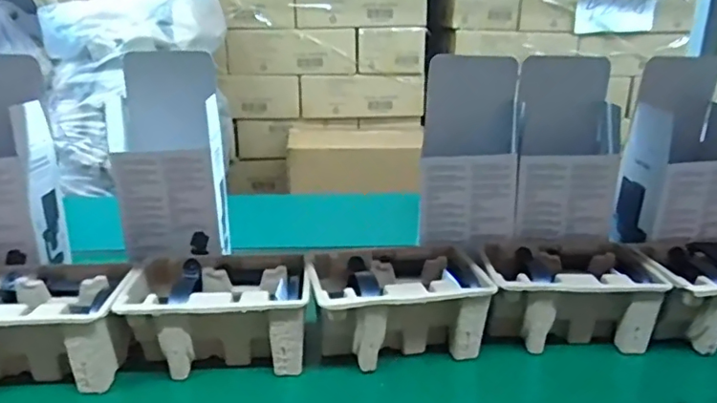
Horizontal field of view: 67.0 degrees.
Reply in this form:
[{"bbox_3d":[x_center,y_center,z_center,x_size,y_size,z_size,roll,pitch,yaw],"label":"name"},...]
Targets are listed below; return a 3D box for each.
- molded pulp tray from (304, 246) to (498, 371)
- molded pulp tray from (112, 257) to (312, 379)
[{"bbox_3d":[0.048,0.141,0.722,0.229,0.106,0.143,-3,18,-15],"label":"molded pulp tray"},{"bbox_3d":[-0.173,0.151,0.687,0.227,0.106,0.121,-1,18,-9],"label":"molded pulp tray"}]

